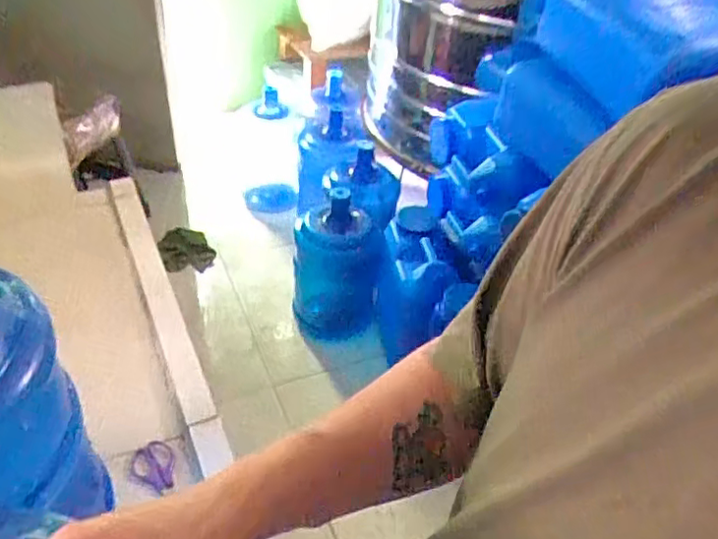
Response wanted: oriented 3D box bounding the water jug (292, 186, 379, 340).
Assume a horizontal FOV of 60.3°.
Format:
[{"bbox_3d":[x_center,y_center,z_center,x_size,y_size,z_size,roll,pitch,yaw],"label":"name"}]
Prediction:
[{"bbox_3d":[-0.067,0.001,1.895,0.244,0.386,0.260,3,41,-3],"label":"water jug"}]

